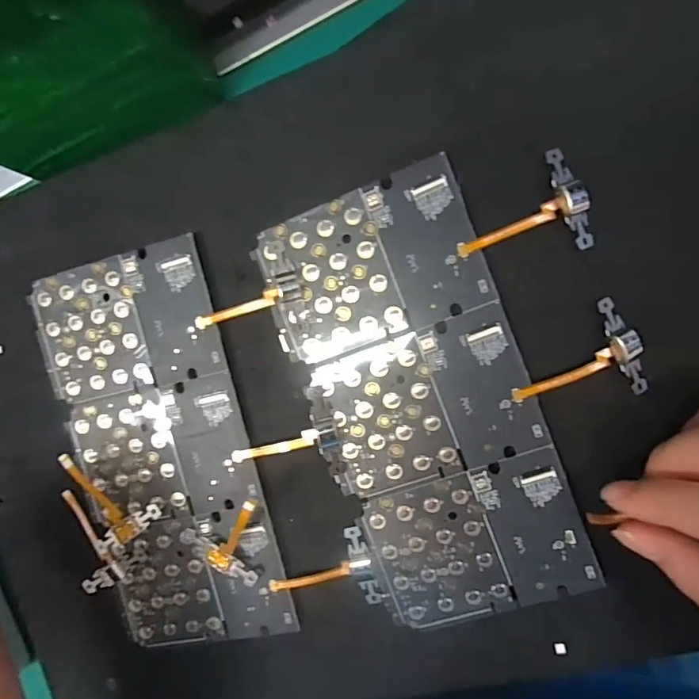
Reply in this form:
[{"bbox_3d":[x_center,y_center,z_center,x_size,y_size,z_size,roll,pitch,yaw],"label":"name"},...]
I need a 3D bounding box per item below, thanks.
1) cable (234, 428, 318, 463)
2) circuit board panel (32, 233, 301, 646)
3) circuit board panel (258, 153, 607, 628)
[{"bbox_3d":[-0.029,0.039,0.191,0.037,0.004,0.006,-18,92,13],"label":"cable"},{"bbox_3d":[-0.077,0.044,0.196,0.074,0.008,0.162,-13,93,13],"label":"circuit board panel"},{"bbox_3d":[0.026,0.022,0.177,0.078,0.007,0.162,-20,92,13],"label":"circuit board panel"}]

